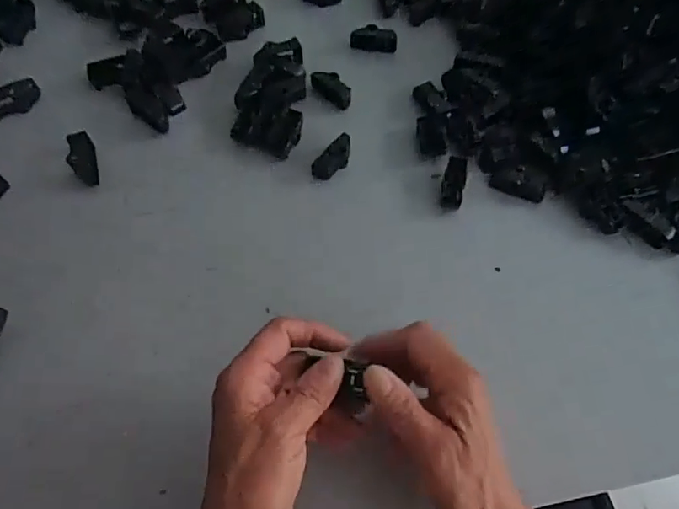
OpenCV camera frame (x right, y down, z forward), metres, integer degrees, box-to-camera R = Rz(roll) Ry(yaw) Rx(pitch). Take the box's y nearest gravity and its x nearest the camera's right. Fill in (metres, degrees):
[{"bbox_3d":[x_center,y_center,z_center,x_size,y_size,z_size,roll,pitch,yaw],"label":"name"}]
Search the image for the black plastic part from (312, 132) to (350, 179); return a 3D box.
[{"bbox_3d":[-0.004,-0.085,0.454,0.019,0.014,0.046,37,83,18],"label":"black plastic part"}]

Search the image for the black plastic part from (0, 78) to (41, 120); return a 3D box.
[{"bbox_3d":[-0.308,-0.146,0.485,0.050,0.019,0.025,-34,68,-14],"label":"black plastic part"}]

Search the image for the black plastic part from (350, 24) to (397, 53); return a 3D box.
[{"bbox_3d":[0.035,-0.217,0.519,0.046,0.017,0.017,15,65,9],"label":"black plastic part"}]

